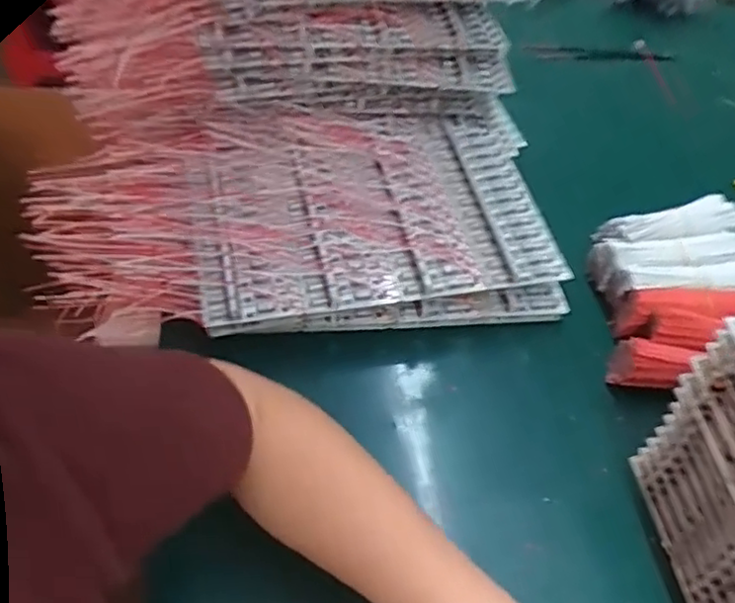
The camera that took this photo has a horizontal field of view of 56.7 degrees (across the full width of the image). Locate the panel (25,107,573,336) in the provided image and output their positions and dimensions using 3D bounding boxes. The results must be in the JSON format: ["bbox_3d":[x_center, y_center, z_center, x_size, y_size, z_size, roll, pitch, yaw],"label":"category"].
[{"bbox_3d":[-0.064,-0.086,0.608,0.429,0.056,0.252,-4,55,-9],"label":"panel"}]

